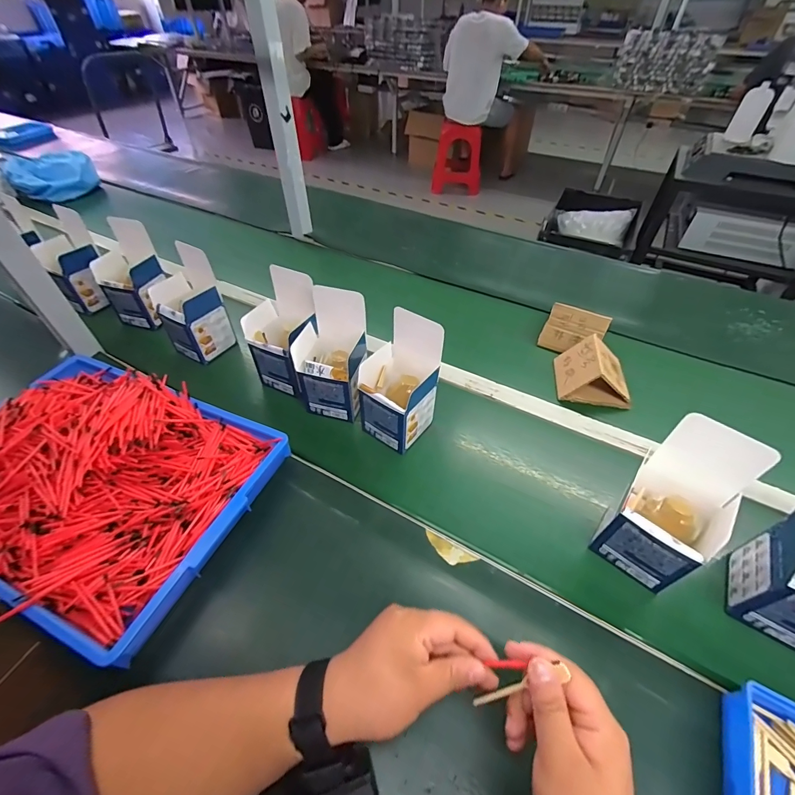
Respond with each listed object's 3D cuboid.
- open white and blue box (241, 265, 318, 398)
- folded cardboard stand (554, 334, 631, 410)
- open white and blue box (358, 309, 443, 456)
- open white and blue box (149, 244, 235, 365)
[{"bbox_3d":[-0.181,-0.100,0.604,0.096,0.175,0.094,21,50,19],"label":"open white and blue box"},{"bbox_3d":[0.331,-0.048,0.636,0.104,0.072,0.098,5,47,5],"label":"folded cardboard stand"},{"bbox_3d":[0.003,-0.016,0.537,0.092,0.162,0.094,32,54,26],"label":"open white and blue box"},{"bbox_3d":[-0.361,-0.164,0.674,0.106,0.160,0.111,30,54,26],"label":"open white and blue box"}]

